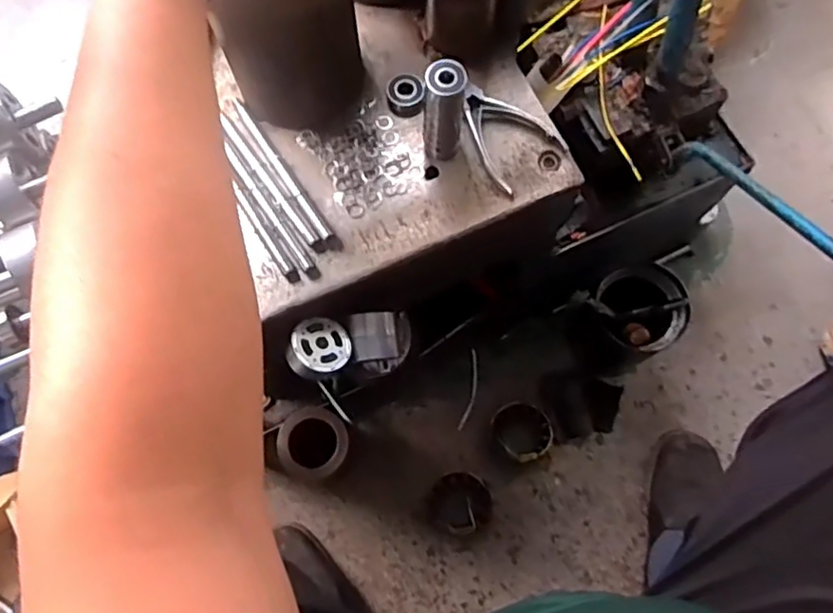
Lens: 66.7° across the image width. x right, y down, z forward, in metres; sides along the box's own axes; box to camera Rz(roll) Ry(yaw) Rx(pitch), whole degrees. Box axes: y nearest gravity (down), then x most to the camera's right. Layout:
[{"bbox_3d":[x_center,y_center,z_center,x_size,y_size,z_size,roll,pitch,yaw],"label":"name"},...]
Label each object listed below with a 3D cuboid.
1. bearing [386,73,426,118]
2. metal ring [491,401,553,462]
[{"bbox_3d":[-0.010,-0.190,0.569,0.033,0.011,0.036,-8,73,-2],"label":"bearing"},{"bbox_3d":[0.152,0.175,0.899,0.083,0.046,0.087,0,73,0],"label":"metal ring"}]

